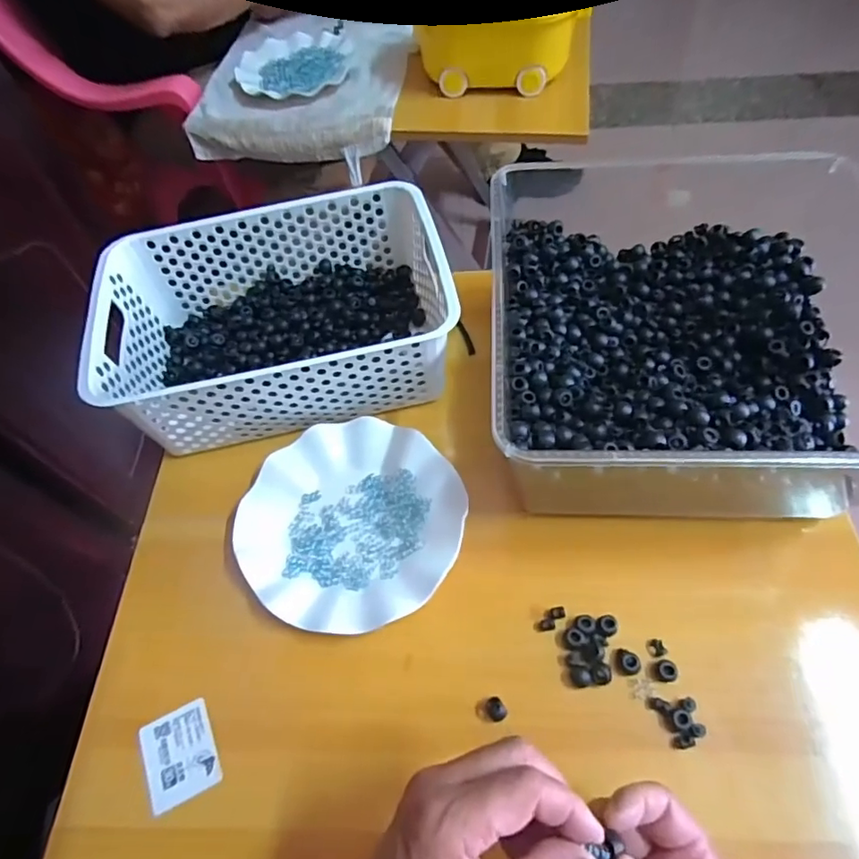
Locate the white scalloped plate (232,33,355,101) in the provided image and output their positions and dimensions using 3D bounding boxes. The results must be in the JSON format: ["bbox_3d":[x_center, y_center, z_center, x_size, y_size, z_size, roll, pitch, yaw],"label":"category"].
[{"bbox_3d":[-0.214,-0.584,0.895,0.177,0.022,0.192,-2,58,3],"label":"white scalloped plate"}]

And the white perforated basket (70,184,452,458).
[{"bbox_3d":[-0.141,-0.107,0.537,0.304,0.106,0.206,-13,58,-3],"label":"white perforated basket"}]

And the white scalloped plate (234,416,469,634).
[{"bbox_3d":[-0.066,0.076,0.472,0.180,0.021,0.177,-2,58,3],"label":"white scalloped plate"}]

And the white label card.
[{"bbox_3d":[-0.180,0.235,0.404,0.049,0.004,0.060,-25,59,-14],"label":"white label card"}]

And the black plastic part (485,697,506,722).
[{"bbox_3d":[0.047,0.198,0.395,0.013,0.008,0.015,-27,60,-12],"label":"black plastic part"}]

